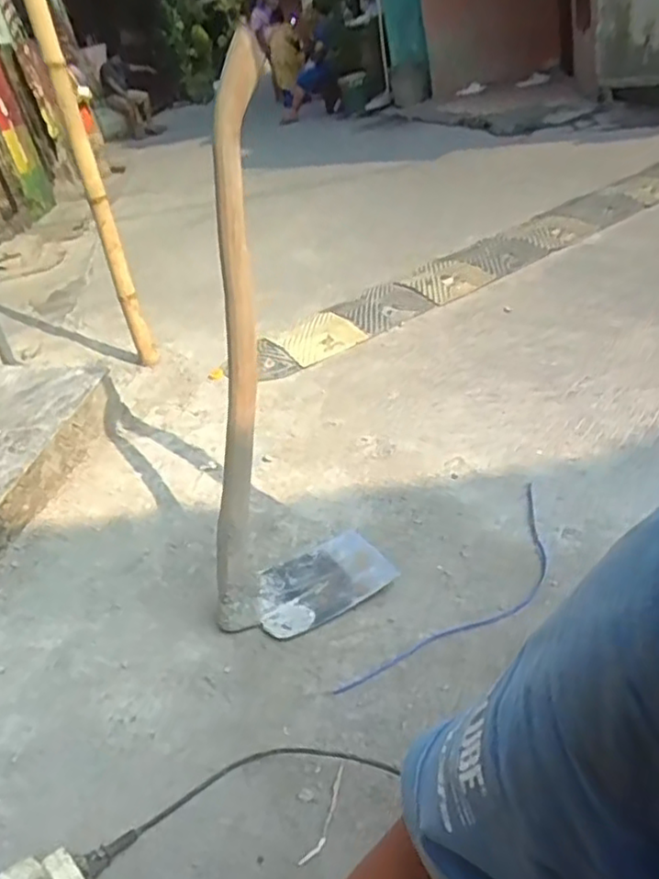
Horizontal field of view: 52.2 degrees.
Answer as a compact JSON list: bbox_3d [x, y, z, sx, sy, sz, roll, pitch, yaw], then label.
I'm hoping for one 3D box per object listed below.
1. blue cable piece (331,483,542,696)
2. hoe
[{"bbox_3d":[0.237,0.234,1.046,0.126,0.012,0.550,16,43,40],"label":"blue cable piece"},{"bbox_3d":[-0.068,-0.080,0.900,0.234,0.755,0.202,-7,32,13],"label":"hoe"}]

